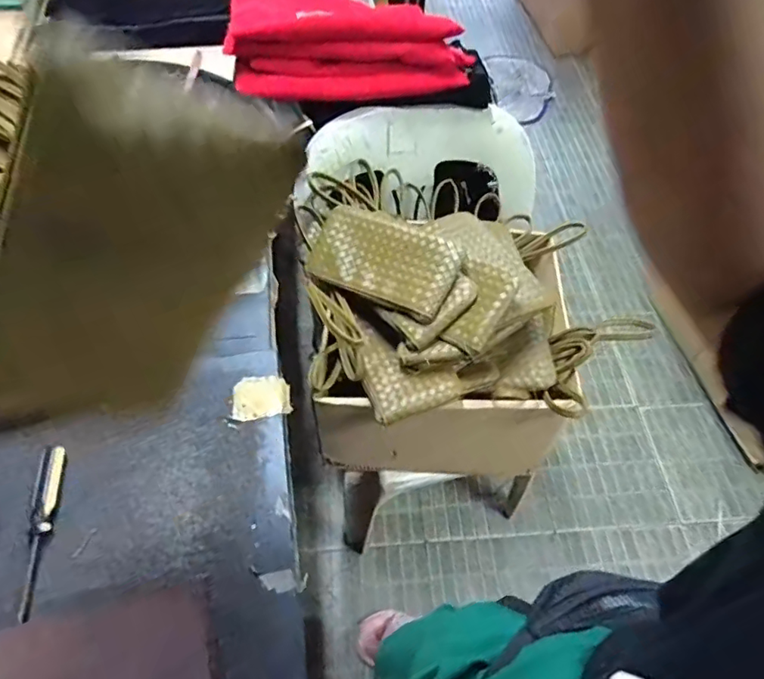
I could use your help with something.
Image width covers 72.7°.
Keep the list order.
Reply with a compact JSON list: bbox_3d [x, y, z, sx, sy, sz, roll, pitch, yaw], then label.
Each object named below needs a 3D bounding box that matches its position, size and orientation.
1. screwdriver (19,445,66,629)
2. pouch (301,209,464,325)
[{"bbox_3d":[-0.253,0.139,0.383,0.017,0.014,0.121,-4,56,-7],"label":"screwdriver"},{"bbox_3d":[-0.001,-0.107,0.667,0.207,0.013,0.112,24,86,27],"label":"pouch"}]

